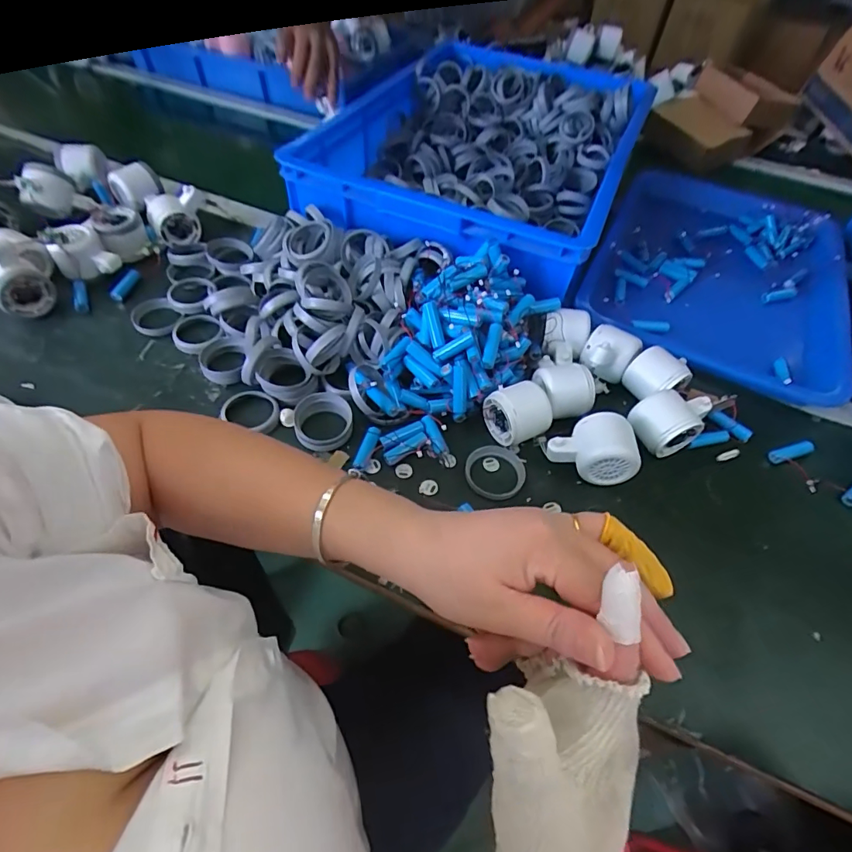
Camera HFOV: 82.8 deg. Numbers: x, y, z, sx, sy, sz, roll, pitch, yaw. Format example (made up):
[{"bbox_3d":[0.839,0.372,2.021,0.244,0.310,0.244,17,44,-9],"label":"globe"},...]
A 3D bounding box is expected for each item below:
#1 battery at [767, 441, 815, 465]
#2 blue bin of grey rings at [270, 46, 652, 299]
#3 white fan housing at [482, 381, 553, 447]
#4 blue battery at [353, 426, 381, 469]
[{"bbox_3d":[0.390,0.029,0.517,0.054,0.011,0.015,-13,58,-13],"label":"battery"},{"bbox_3d":[0.085,-0.423,0.734,0.399,0.113,0.568,25,57,12],"label":"blue bin of grey rings"},{"bbox_3d":[0.094,-0.012,0.497,0.054,0.044,0.053,-21,60,-18],"label":"white fan housing"},{"bbox_3d":[-0.058,0.022,0.482,0.012,0.011,0.044,27,93,14],"label":"blue battery"}]

